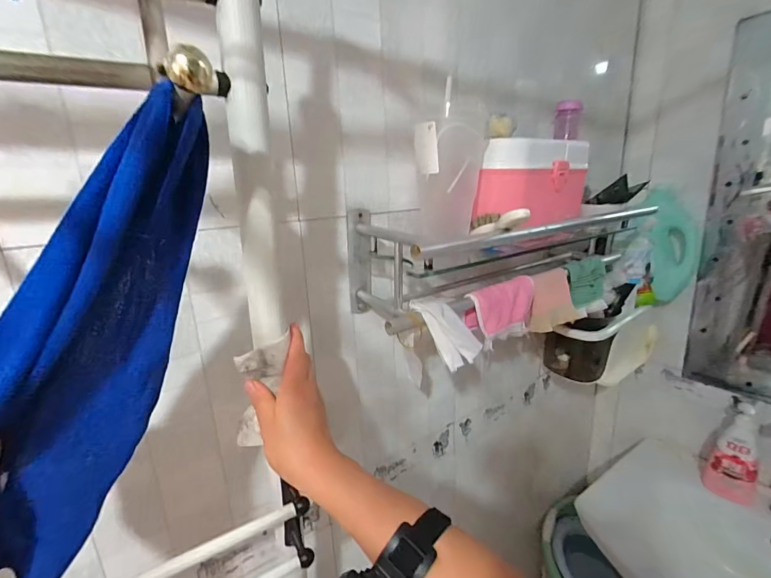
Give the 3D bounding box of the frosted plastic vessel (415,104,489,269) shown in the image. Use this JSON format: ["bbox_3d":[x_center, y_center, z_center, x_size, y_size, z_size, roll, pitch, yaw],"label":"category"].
[{"bbox_3d":[0.096,-0.161,0.558,0.093,0.187,0.107,1,17,12],"label":"frosted plastic vessel"}]

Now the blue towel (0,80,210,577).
[{"bbox_3d":[-0.196,0.028,0.256,0.100,0.316,0.054,20,5,-28],"label":"blue towel"}]

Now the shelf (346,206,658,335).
[{"bbox_3d":[0.282,-0.080,0.697,0.686,0.155,0.202,-13,19,-33],"label":"shelf"}]

